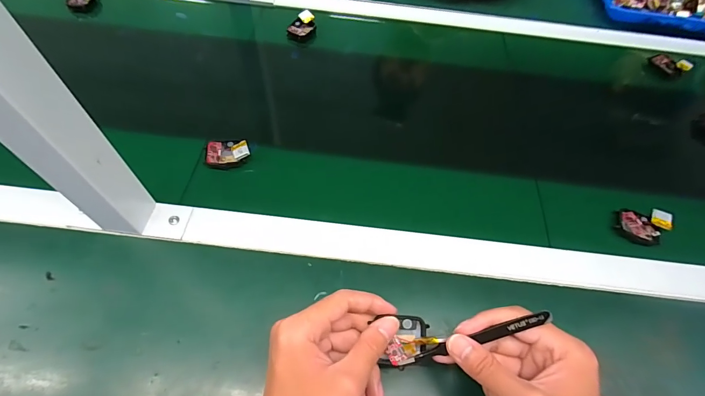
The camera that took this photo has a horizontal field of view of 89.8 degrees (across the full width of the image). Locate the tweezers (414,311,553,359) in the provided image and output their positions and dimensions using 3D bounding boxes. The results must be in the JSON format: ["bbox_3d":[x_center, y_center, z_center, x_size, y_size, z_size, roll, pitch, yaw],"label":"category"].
[{"bbox_3d":[0.099,0.105,0.270,0.105,0.007,0.009,-19,59,5],"label":"tweezers"}]

